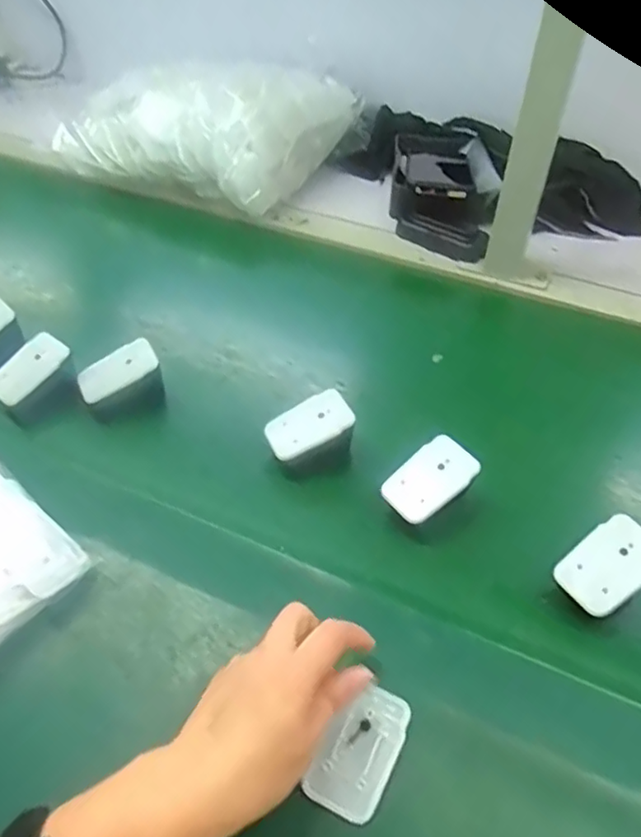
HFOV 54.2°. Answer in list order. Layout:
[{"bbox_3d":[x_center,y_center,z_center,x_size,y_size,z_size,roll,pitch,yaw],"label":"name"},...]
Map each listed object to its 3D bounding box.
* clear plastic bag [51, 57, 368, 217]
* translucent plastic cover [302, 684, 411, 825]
[{"bbox_3d":[-0.135,-0.361,0.783,0.356,0.115,0.233,10,47,7],"label":"clear plastic bag"},{"bbox_3d":[0.024,0.187,0.355,0.038,0.010,0.071,22,49,21],"label":"translucent plastic cover"}]

